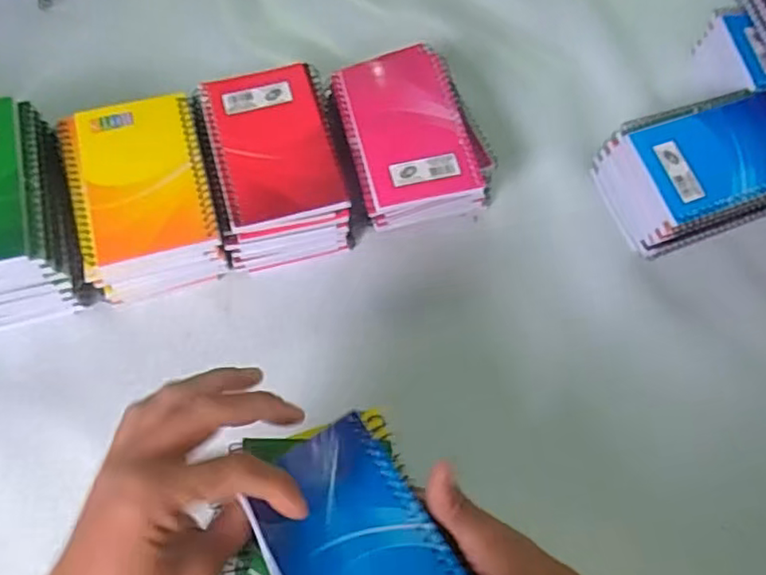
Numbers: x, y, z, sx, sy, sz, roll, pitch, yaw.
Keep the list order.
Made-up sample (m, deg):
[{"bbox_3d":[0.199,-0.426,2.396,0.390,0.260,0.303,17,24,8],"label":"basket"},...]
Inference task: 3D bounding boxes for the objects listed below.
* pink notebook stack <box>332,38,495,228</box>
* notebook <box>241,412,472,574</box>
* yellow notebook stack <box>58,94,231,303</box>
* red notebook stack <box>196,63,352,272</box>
[{"bbox_3d":[0.026,-0.116,0.511,0.112,0.066,0.141,-13,68,-9],"label":"pink notebook stack"},{"bbox_3d":[-0.006,0.133,0.305,0.080,0.004,0.128,-27,77,-33],"label":"notebook"},{"bbox_3d":[-0.174,-0.065,0.477,0.096,0.069,0.140,-13,68,-9],"label":"yellow notebook stack"},{"bbox_3d":[-0.084,-0.091,0.494,0.093,0.069,0.133,-13,68,-9],"label":"red notebook stack"}]

